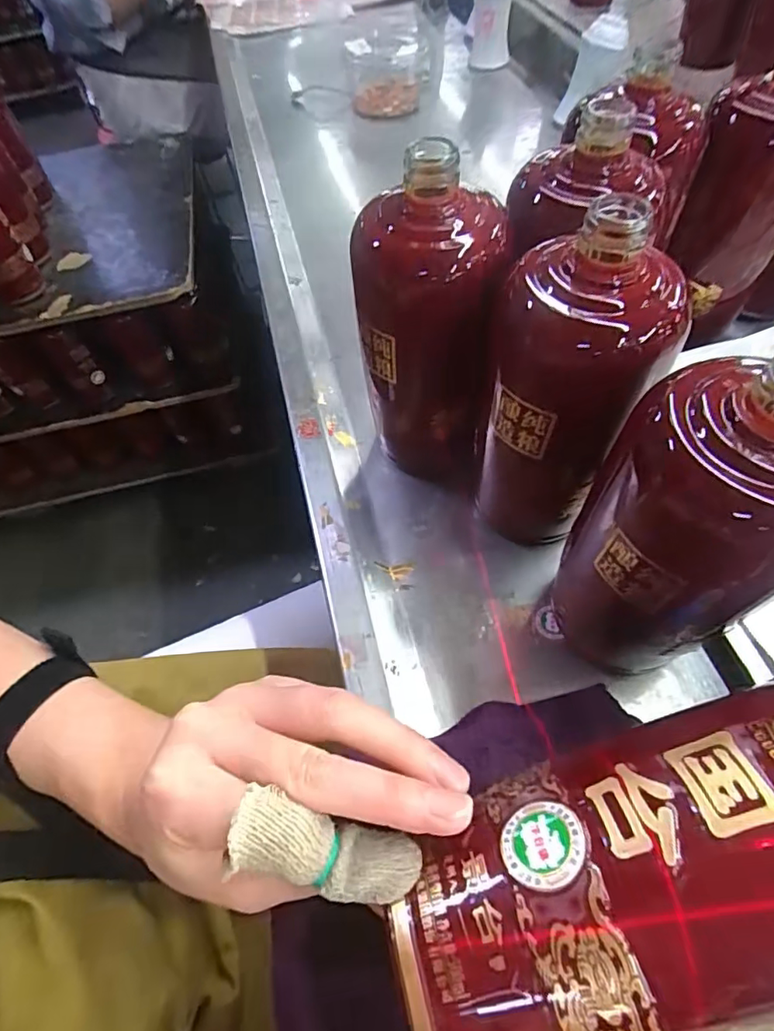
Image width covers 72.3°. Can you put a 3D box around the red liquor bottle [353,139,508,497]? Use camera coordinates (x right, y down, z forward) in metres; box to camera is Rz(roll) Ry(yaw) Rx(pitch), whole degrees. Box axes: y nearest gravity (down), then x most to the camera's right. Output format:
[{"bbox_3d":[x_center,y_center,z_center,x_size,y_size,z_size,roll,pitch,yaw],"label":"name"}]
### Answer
[{"bbox_3d":[0.024,-0.093,0.309,0.077,0.185,0.074,-3,56,2],"label":"red liquor bottle"}]

